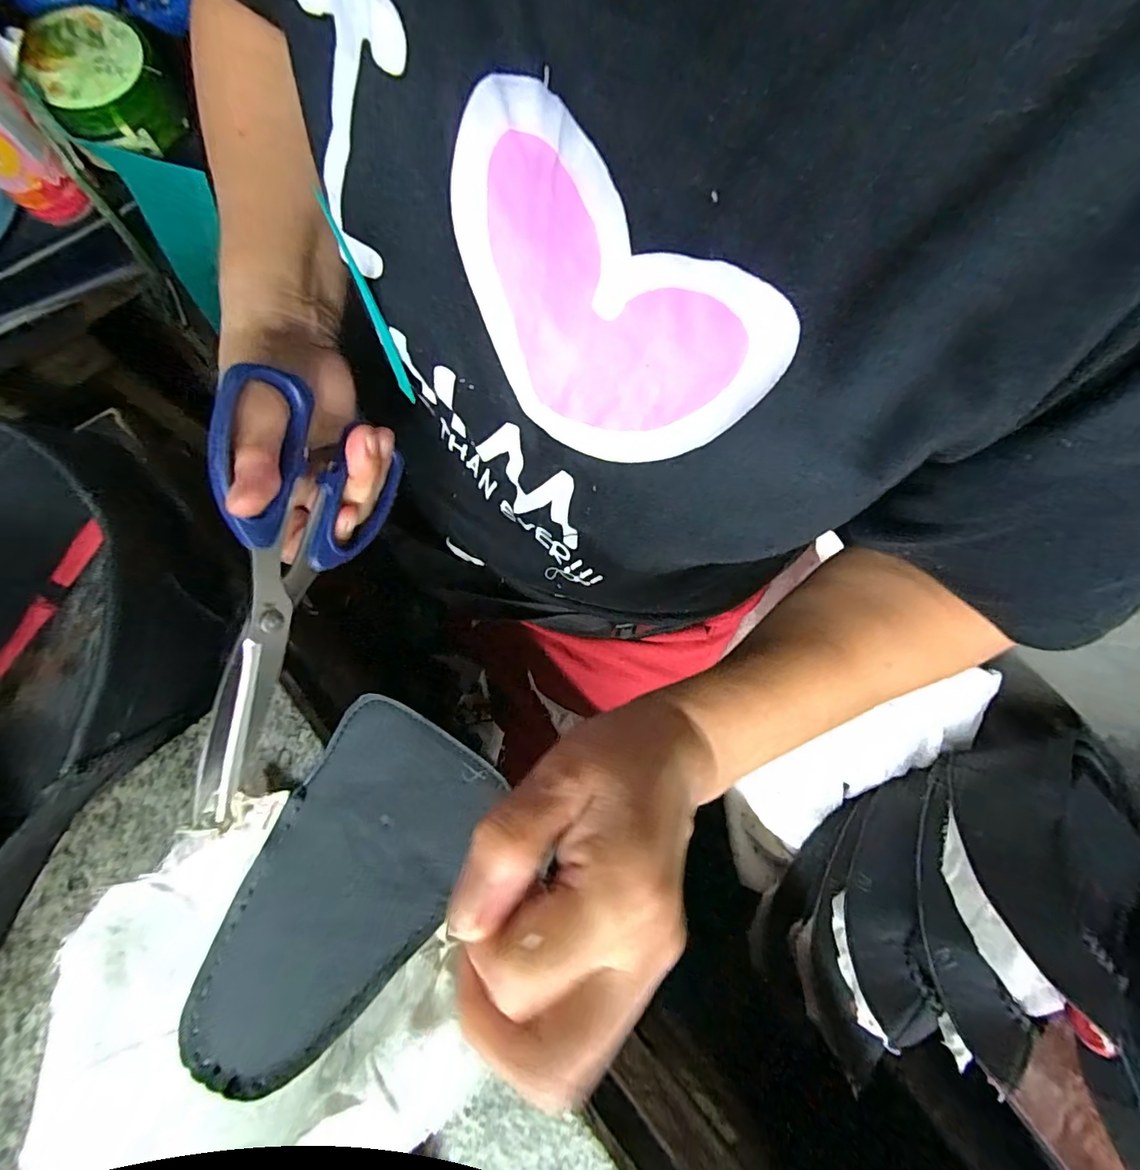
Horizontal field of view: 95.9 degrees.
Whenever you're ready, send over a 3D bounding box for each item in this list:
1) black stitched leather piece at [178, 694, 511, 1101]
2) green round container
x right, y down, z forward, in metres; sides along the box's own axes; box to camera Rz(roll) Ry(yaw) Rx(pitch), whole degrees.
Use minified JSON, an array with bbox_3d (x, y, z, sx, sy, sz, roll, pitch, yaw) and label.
[{"bbox_3d":[-0.100,0.137,0.228,0.082,0.008,0.158,25,77,5],"label":"black stitched leather piece"},{"bbox_3d":[-0.378,-0.412,0.429,0.098,0.060,0.090,0,77,-1],"label":"green round container"}]

